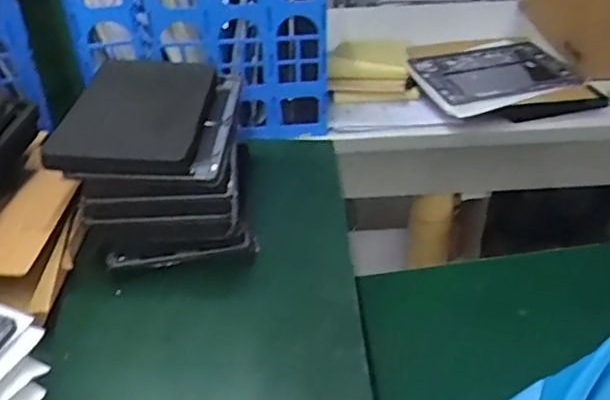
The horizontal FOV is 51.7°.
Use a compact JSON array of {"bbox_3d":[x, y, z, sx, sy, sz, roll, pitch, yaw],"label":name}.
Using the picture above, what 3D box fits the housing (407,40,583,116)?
[{"bbox_3d":[0.322,-0.217,1.070,0.265,0.016,0.179,-14,43,-17],"label":"housing"}]

